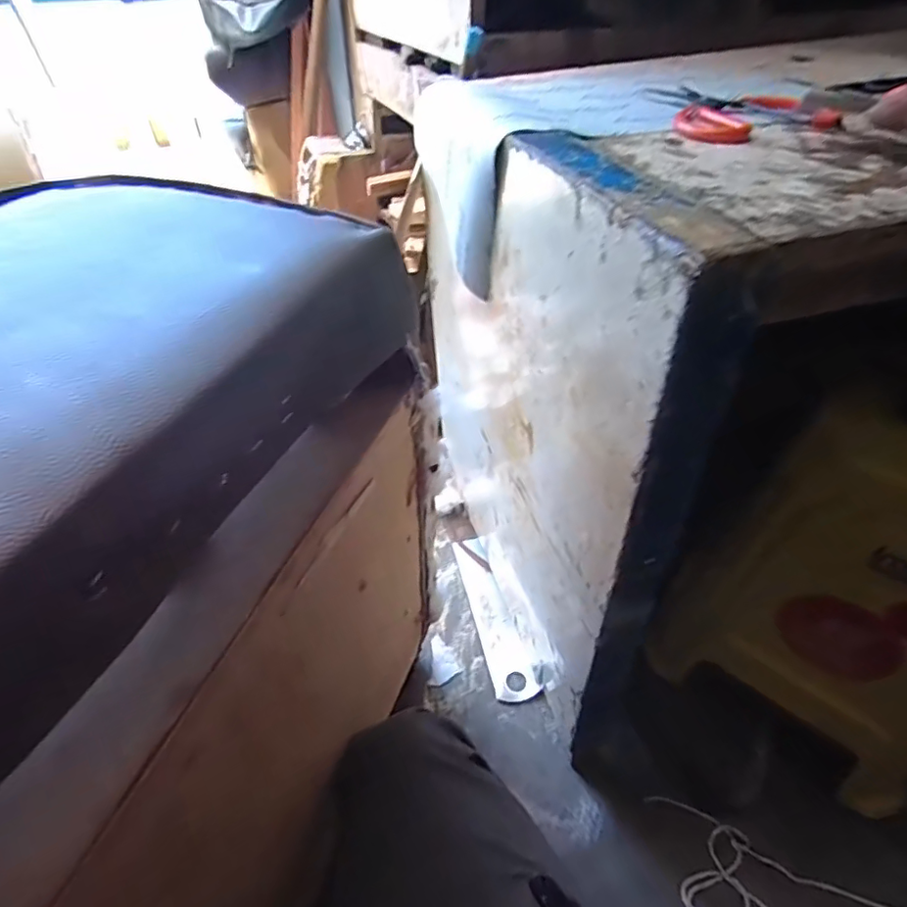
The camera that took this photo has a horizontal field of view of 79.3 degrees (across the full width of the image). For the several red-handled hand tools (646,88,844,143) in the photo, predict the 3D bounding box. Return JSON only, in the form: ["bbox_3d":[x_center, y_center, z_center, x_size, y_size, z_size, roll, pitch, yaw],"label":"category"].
[{"bbox_3d":[0.263,-0.331,0.520,0.129,0.026,0.190,0,45,0],"label":"several red-handled hand tools"}]

